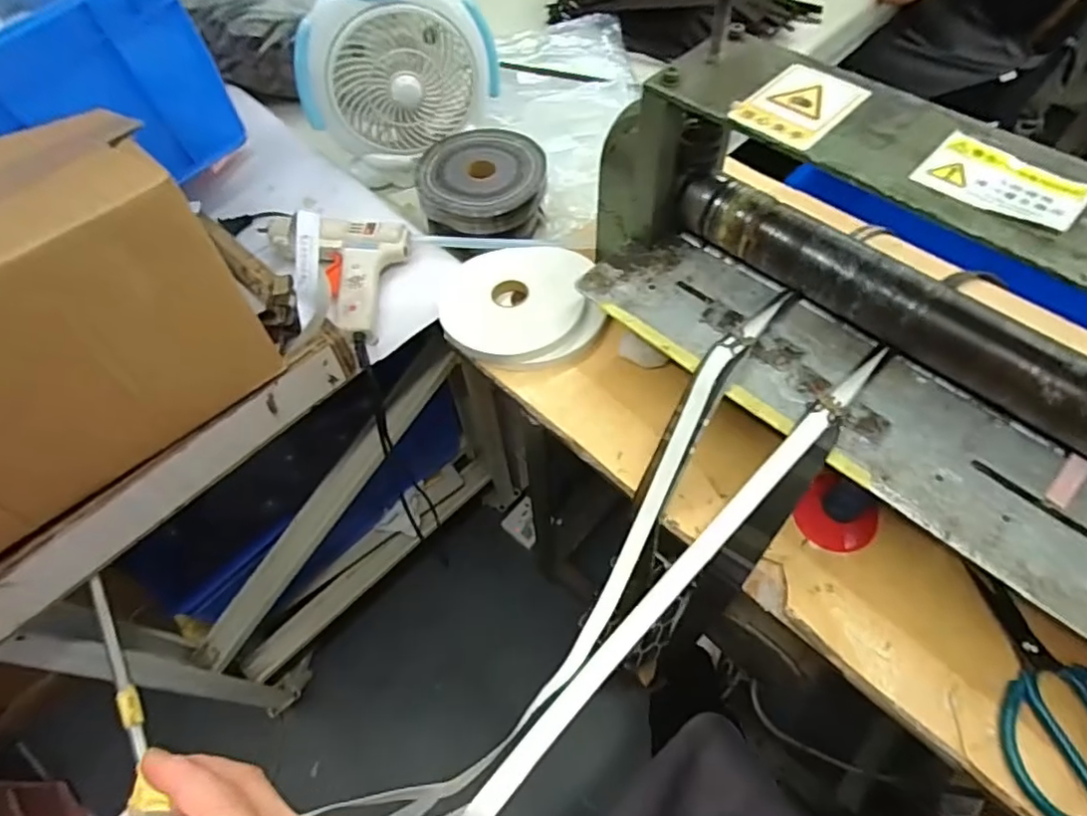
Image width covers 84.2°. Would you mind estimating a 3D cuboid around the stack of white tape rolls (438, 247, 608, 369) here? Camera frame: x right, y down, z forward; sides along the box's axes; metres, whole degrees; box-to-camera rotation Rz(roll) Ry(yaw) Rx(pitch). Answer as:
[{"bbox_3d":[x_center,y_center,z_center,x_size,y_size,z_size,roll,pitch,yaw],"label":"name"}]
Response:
[{"bbox_3d":[-0.025,-0.117,0.650,0.170,0.036,0.158,-8,58,-2],"label":"stack of white tape rolls"}]

